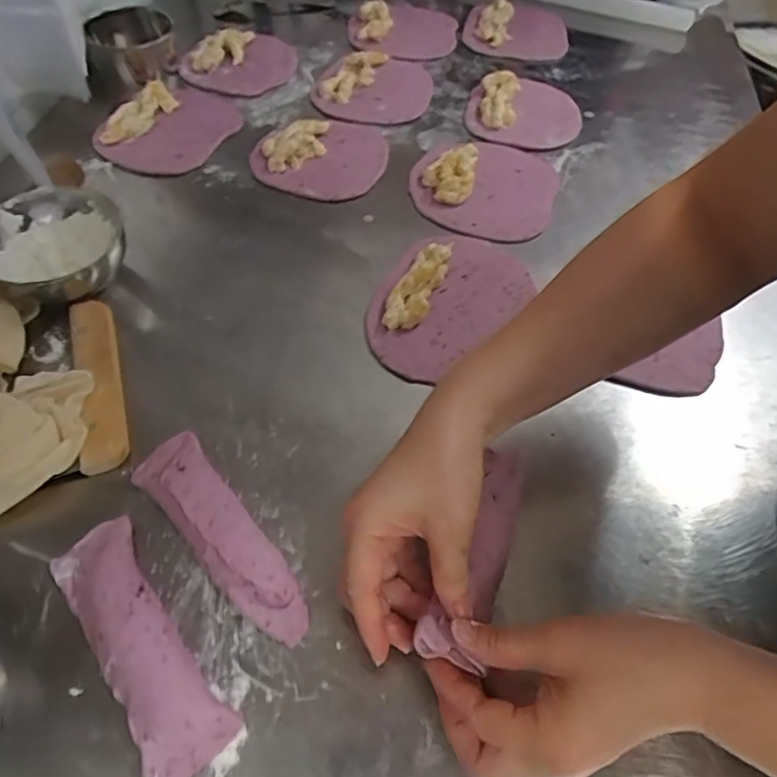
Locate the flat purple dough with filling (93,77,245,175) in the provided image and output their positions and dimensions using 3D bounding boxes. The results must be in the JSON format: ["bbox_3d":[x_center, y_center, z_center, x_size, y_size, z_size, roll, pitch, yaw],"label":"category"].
[{"bbox_3d":[-0.233,-0.281,0.627,0.112,0.029,0.141,24,57,13],"label":"flat purple dough with filling"}]

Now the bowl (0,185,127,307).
[{"bbox_3d":[-0.268,-0.109,0.480,0.106,0.054,0.099,2,55,-2],"label":"bowl"}]

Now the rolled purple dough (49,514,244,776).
[{"bbox_3d":[-0.141,0.140,0.331,0.045,0.032,0.149,-32,62,-23],"label":"rolled purple dough"}]

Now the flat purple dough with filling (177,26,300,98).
[{"bbox_3d":[-0.174,-0.399,0.712,0.136,0.031,0.098,-37,65,-26],"label":"flat purple dough with filling"}]

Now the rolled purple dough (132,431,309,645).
[{"bbox_3d":[-0.105,0.089,0.370,0.041,0.032,0.155,-35,64,-25],"label":"rolled purple dough"}]

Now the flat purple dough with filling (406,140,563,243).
[{"bbox_3d":[0.096,-0.207,0.591,0.141,0.020,0.140,15,55,7],"label":"flat purple dough with filling"}]

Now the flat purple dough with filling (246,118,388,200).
[{"bbox_3d":[-0.071,-0.246,0.607,0.133,0.030,0.122,4,55,-1],"label":"flat purple dough with filling"}]

